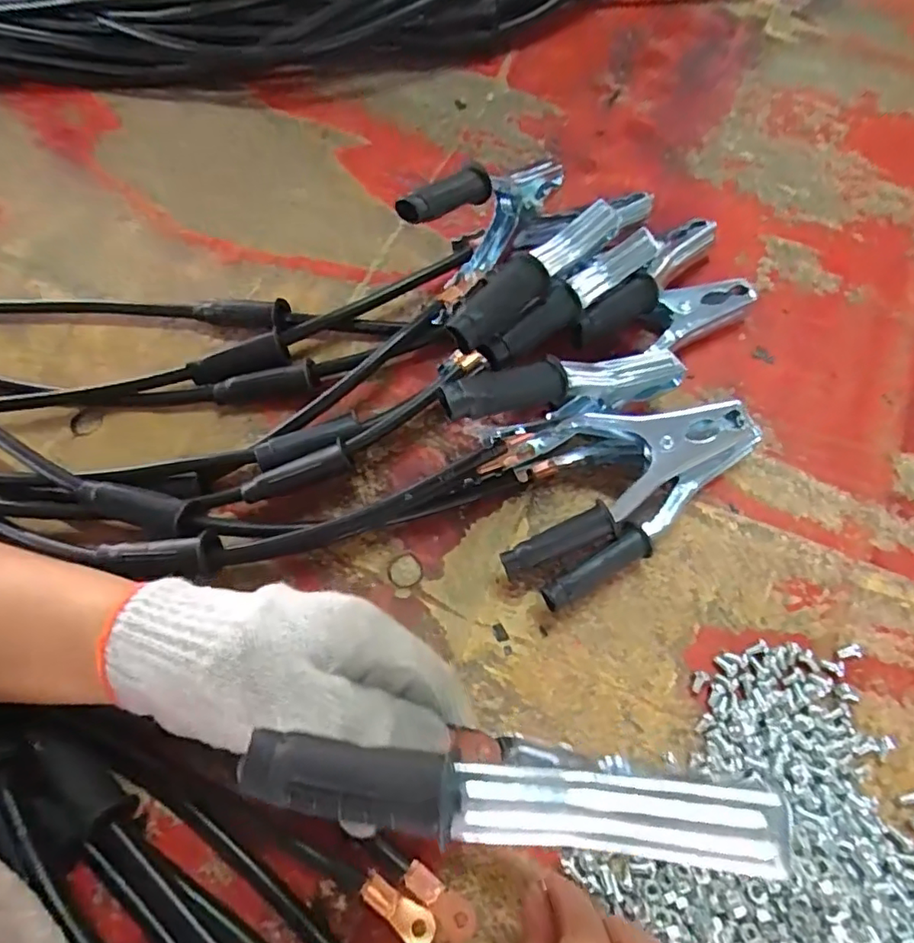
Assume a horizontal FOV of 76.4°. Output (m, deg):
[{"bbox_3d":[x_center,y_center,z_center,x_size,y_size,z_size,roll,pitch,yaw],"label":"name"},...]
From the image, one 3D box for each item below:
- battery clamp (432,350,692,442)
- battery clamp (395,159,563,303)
[{"bbox_3d":[0.056,-0.038,0.309,0.149,0.054,0.021,-10,63,-30],"label":"battery clamp"},{"bbox_3d":[0.020,-0.164,0.363,0.016,0.099,0.135,38,73,17],"label":"battery clamp"}]

